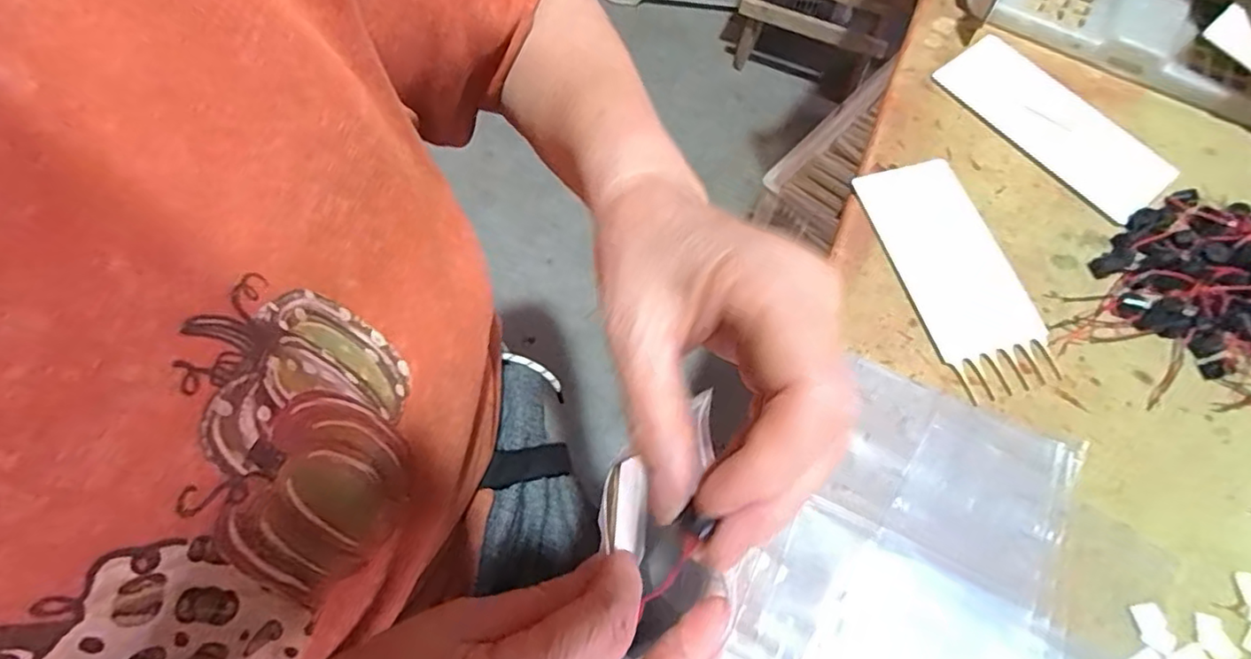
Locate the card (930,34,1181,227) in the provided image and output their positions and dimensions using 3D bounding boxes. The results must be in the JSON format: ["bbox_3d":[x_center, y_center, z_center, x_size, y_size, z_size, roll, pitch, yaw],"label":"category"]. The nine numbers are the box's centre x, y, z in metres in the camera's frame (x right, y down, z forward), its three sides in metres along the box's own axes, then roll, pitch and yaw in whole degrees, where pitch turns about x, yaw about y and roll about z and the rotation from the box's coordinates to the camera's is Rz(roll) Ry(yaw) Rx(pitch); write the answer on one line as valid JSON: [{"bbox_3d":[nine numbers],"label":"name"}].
[{"bbox_3d":[0.272,-0.132,0.388,0.064,0.005,0.144,-35,70,-13],"label":"card"}]

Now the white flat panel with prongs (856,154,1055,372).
[{"bbox_3d":[0.185,-0.043,0.352,0.067,0.006,0.122,-15,68,-8],"label":"white flat panel with prongs"}]

